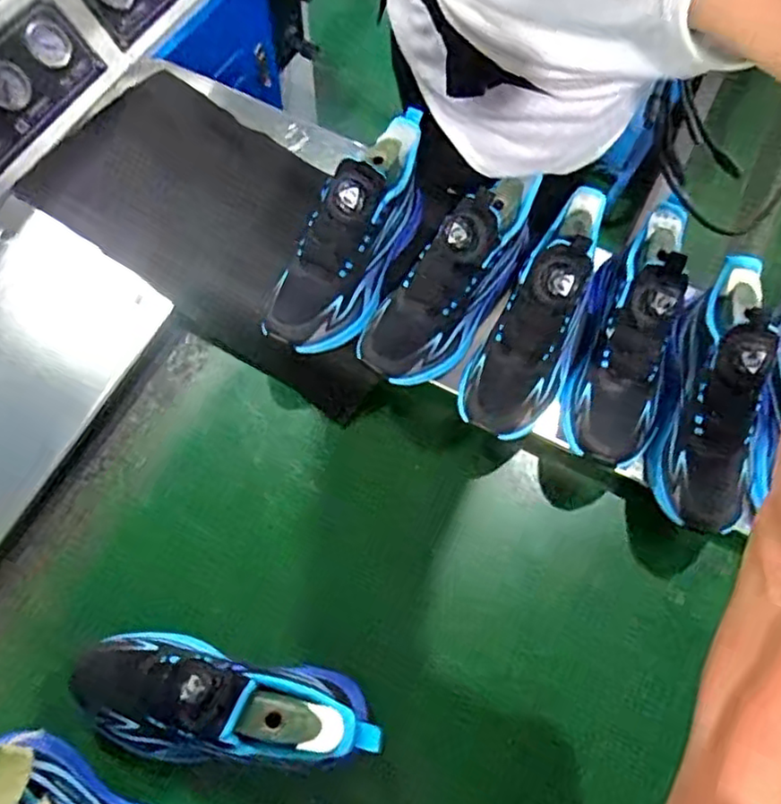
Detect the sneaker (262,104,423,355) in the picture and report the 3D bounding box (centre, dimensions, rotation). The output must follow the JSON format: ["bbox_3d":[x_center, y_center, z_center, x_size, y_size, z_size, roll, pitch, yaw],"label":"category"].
[{"bbox_3d":[-0.032,-0.164,0.625,0.092,0.126,0.242,29,72,8],"label":"sneaker"}]

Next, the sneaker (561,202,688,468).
[{"bbox_3d":[0.231,-0.067,0.608,0.090,0.115,0.253,14,90,3],"label":"sneaker"}]

